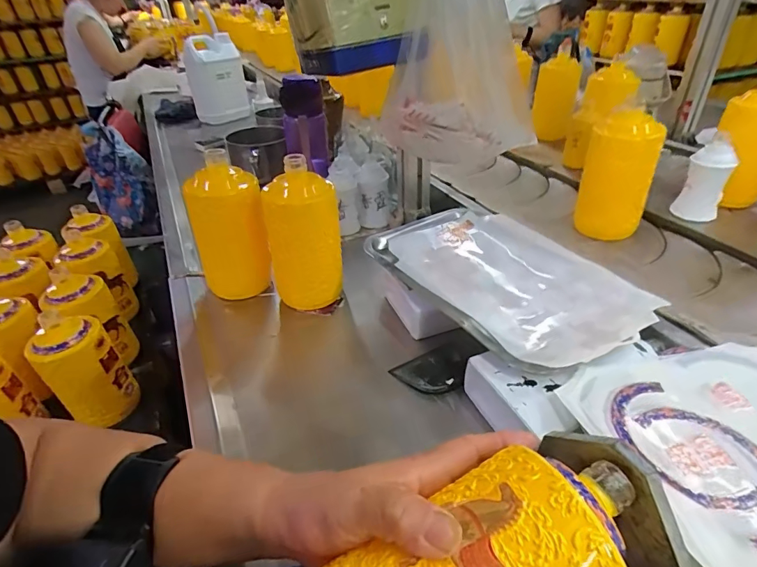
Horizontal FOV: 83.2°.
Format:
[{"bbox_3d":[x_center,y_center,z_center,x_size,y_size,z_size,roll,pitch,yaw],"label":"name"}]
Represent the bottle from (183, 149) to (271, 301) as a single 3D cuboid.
[{"bbox_3d":[-0.185,-0.050,0.552,0.098,0.207,0.083,-22,40,-18],"label":"bottle"}]

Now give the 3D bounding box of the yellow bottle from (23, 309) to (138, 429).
[{"bbox_3d":[-0.402,0.118,0.584,0.067,0.162,0.087,27,47,35],"label":"yellow bottle"}]

